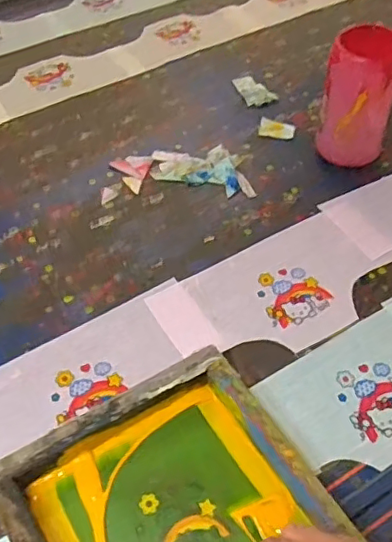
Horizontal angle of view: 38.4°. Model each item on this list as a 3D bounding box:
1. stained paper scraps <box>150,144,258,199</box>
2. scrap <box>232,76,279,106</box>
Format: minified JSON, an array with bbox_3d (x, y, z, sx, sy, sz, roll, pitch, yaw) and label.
[{"bbox_3d":[0.011,-0.147,0.798,0.151,0.021,0.073,10,52,9],"label":"stained paper scraps"},{"bbox_3d":[0.090,-0.297,0.921,0.040,0.019,0.093,-24,55,-17],"label":"scrap"}]

